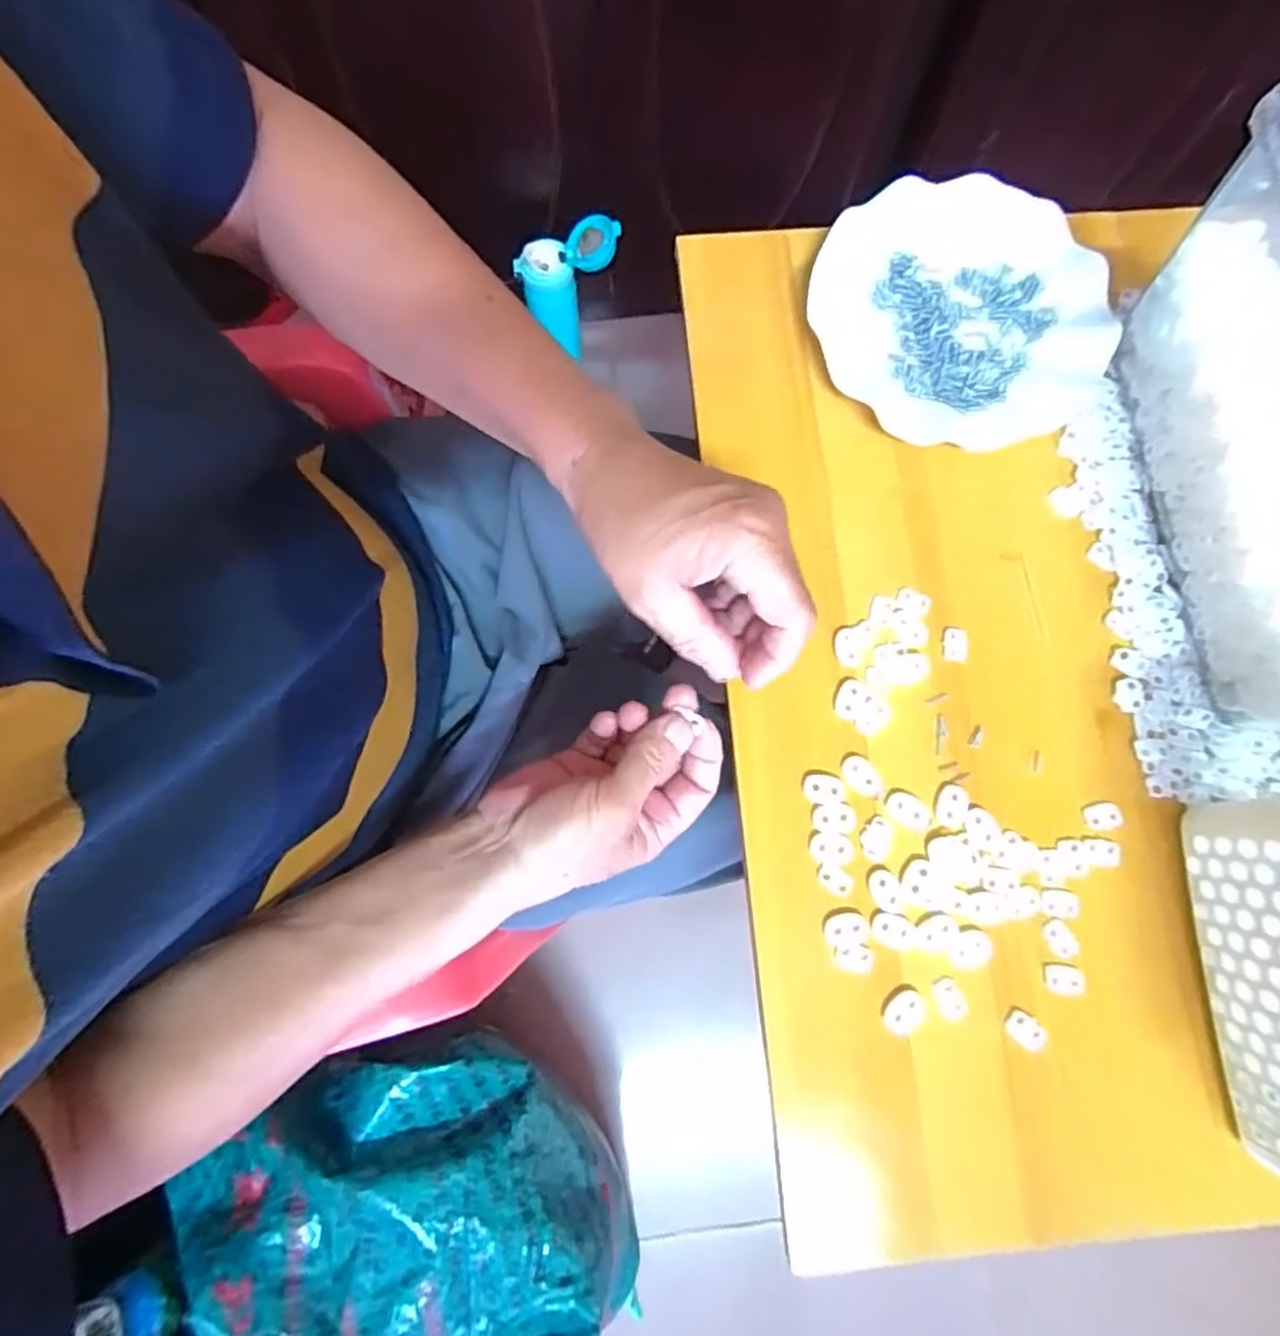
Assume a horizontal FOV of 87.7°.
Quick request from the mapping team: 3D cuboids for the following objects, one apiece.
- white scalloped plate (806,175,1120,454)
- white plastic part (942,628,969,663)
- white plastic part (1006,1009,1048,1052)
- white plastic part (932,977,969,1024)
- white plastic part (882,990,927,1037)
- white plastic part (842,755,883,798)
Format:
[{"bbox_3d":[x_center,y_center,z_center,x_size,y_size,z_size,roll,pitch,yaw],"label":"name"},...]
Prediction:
[{"bbox_3d":[0.203,-0.225,0.421,0.170,0.023,0.178,0,79,-1],"label":"white scalloped plate"},{"bbox_3d":[0.185,-0.014,0.389,0.015,0.004,0.019,9,79,1],"label":"white plastic part"},{"bbox_3d":[0.200,0.188,0.344,0.020,0.004,0.013,39,81,6],"label":"white plastic part"},{"bbox_3d":[0.164,0.175,0.350,0.015,0.004,0.022,-20,80,-5],"label":"white plastic part"},{"bbox_3d":[0.139,0.180,0.347,0.024,0.007,0.016,-38,82,-8],"label":"white plastic part"},{"bbox_3d":[0.124,0.060,0.371,0.016,0.004,0.026,-42,83,-8],"label":"white plastic part"}]

